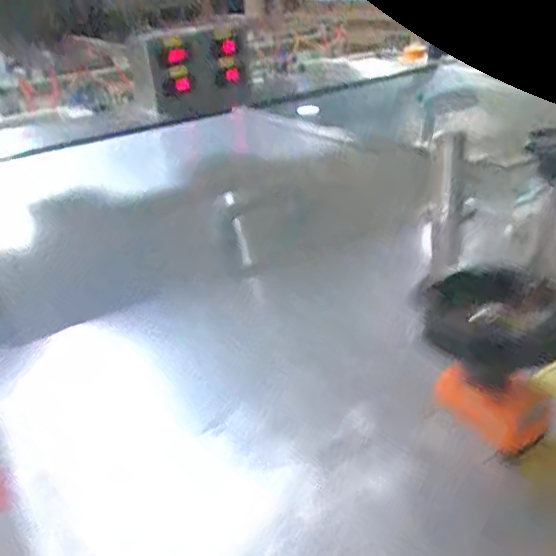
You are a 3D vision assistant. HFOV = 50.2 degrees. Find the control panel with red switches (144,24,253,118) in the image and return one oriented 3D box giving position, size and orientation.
[{"bbox_3d":[-0.174,-0.494,1.422,0.252,0.185,0.045,-22,23,-27],"label":"control panel with red switches"}]

